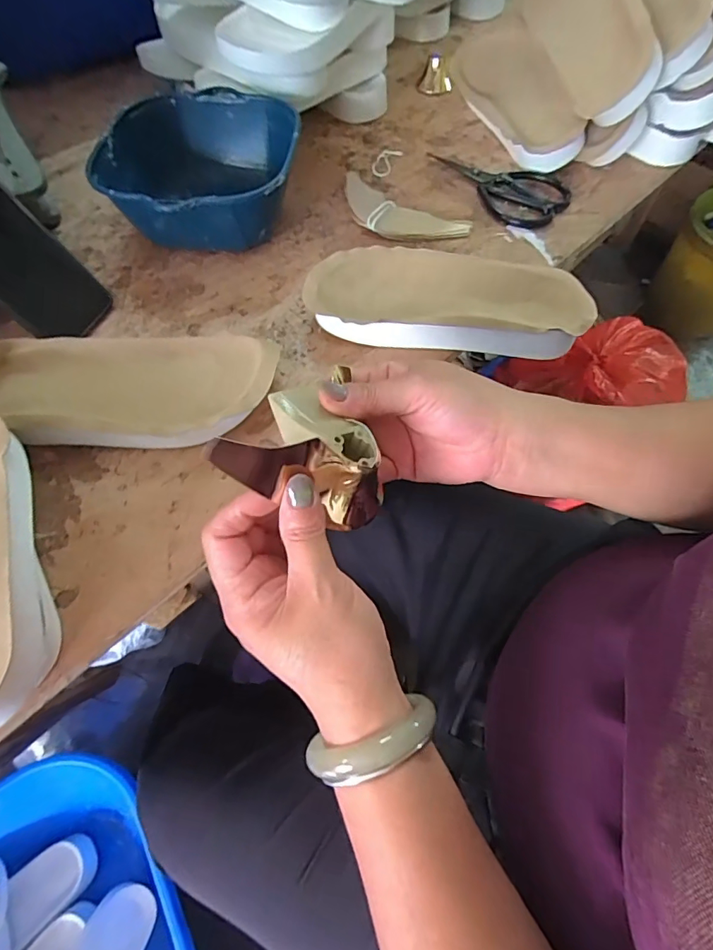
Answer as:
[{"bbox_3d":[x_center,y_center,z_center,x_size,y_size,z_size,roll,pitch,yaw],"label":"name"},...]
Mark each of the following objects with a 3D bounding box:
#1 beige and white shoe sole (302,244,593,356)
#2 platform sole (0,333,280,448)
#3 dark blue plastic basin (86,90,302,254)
[{"bbox_3d":[0.081,-0.156,0.420,0.244,0.035,0.105,7,63,4],"label":"beige and white shoe sole"},{"bbox_3d":[-0.185,-0.067,0.377,0.239,0.038,0.098,-2,63,0],"label":"platform sole"},{"bbox_3d":[-0.153,-0.299,0.473,0.181,0.079,0.195,0,63,1],"label":"dark blue plastic basin"}]

